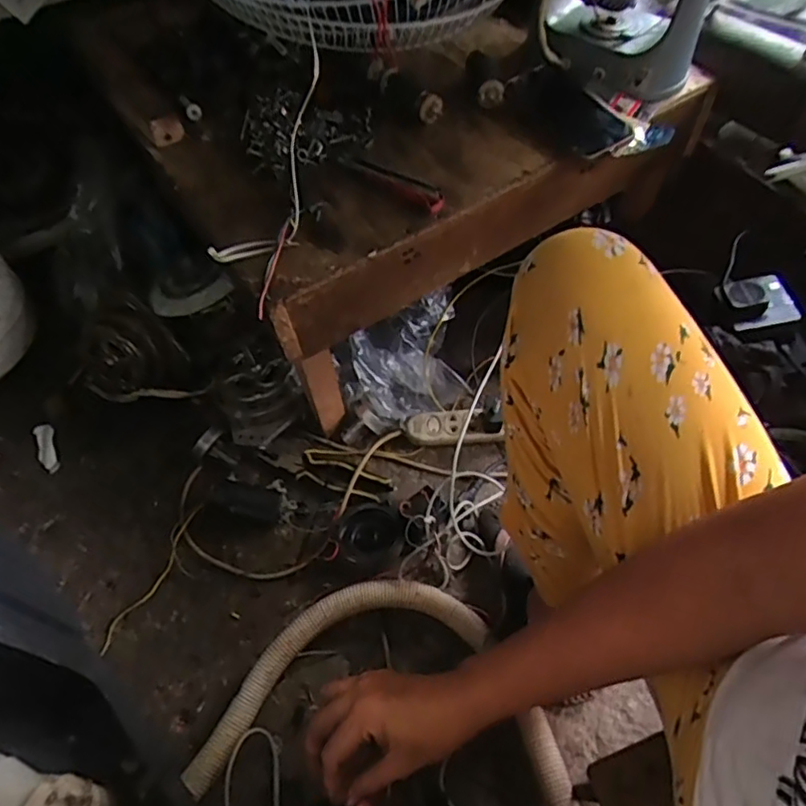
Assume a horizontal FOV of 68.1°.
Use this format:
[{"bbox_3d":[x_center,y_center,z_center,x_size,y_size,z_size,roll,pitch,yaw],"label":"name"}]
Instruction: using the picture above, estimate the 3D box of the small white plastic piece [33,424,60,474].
[{"bbox_3d":[-0.532,0.067,0.892,0.027,0.005,0.089,-25,60,-14],"label":"small white plastic piece"}]

